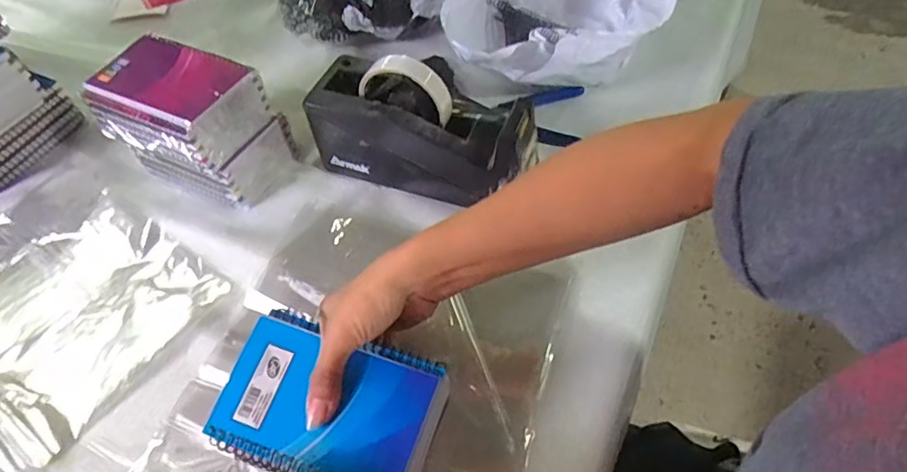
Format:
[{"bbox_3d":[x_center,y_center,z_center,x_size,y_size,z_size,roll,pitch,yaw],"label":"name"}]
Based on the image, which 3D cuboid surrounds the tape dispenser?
[{"bbox_3d":[-0.028,-0.101,0.499,0.198,0.113,0.064,16,56,14],"label":"tape dispenser"}]

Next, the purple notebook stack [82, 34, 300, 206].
[{"bbox_3d":[-0.244,-0.106,0.526,0.135,0.121,0.096,21,58,17],"label":"purple notebook stack"}]

